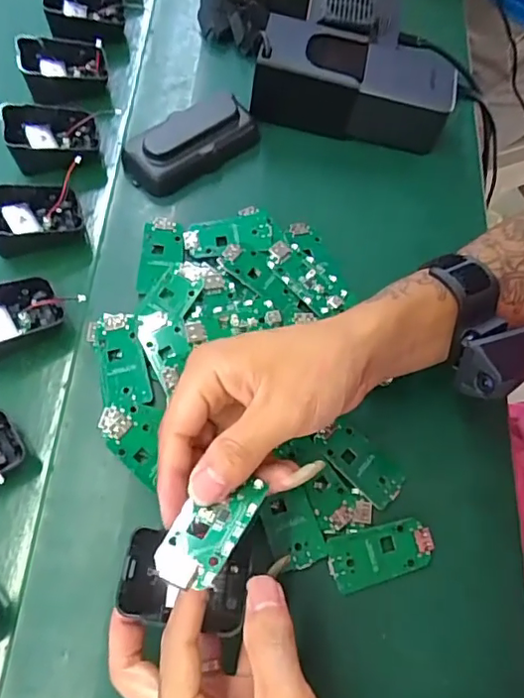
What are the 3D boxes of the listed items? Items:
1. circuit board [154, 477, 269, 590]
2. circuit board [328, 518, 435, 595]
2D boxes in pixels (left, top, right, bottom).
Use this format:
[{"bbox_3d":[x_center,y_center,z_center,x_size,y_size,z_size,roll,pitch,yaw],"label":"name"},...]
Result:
[{"bbox_3d":[-0.024,0.082,0.255,0.030,0.004,0.058,23,48,18],"label":"circuit board"},{"bbox_3d":[0.072,0.123,0.334,0.063,0.004,0.031,-11,77,-8],"label":"circuit board"}]

